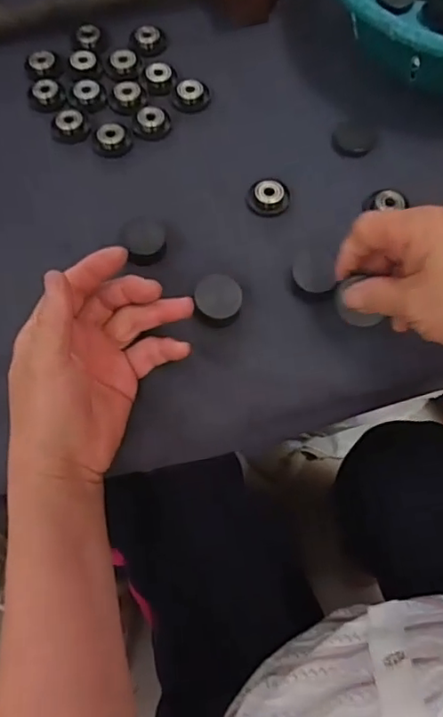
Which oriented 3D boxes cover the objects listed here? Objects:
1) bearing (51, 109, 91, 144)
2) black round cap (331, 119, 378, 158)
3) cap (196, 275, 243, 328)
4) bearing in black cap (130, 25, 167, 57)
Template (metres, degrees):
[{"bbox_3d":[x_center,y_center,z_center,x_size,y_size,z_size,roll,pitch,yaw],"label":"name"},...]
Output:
[{"bbox_3d":[-0.124,-0.189,0.467,0.030,0.011,0.027,-19,67,-8],"label":"bearing"},{"bbox_3d":[0.108,-0.178,0.464,0.034,0.005,0.042,23,68,10],"label":"black round cap"},{"bbox_3d":[-0.002,-0.040,0.392,0.031,0.011,0.035,-7,66,-3],"label":"cap"},{"bbox_3d":[-0.065,-0.285,0.507,0.031,0.009,0.034,-5,66,-2],"label":"bearing in black cap"}]

